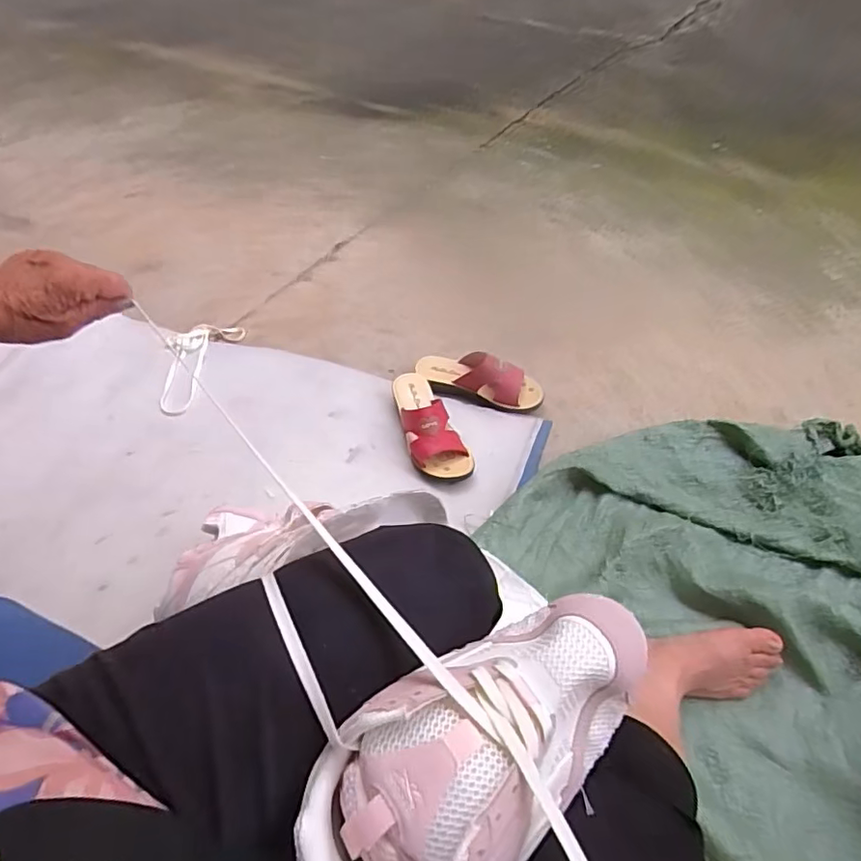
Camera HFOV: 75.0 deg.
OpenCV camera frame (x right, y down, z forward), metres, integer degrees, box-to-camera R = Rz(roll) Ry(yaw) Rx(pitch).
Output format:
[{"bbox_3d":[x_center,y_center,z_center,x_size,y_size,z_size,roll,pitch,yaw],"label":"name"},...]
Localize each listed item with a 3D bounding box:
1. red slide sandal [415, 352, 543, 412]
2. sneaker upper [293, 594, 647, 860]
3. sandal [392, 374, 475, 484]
[{"bbox_3d":[0.085,-0.097,0.999,0.230,0.072,0.086,10,54,13],"label":"red slide sandal"},{"bbox_3d":[0.033,0.175,0.316,0.219,0.059,0.100,-32,56,-17],"label":"sneaker upper"},{"bbox_3d":[-0.009,-0.017,0.924,0.084,0.073,0.227,-20,54,-10],"label":"sandal"}]

